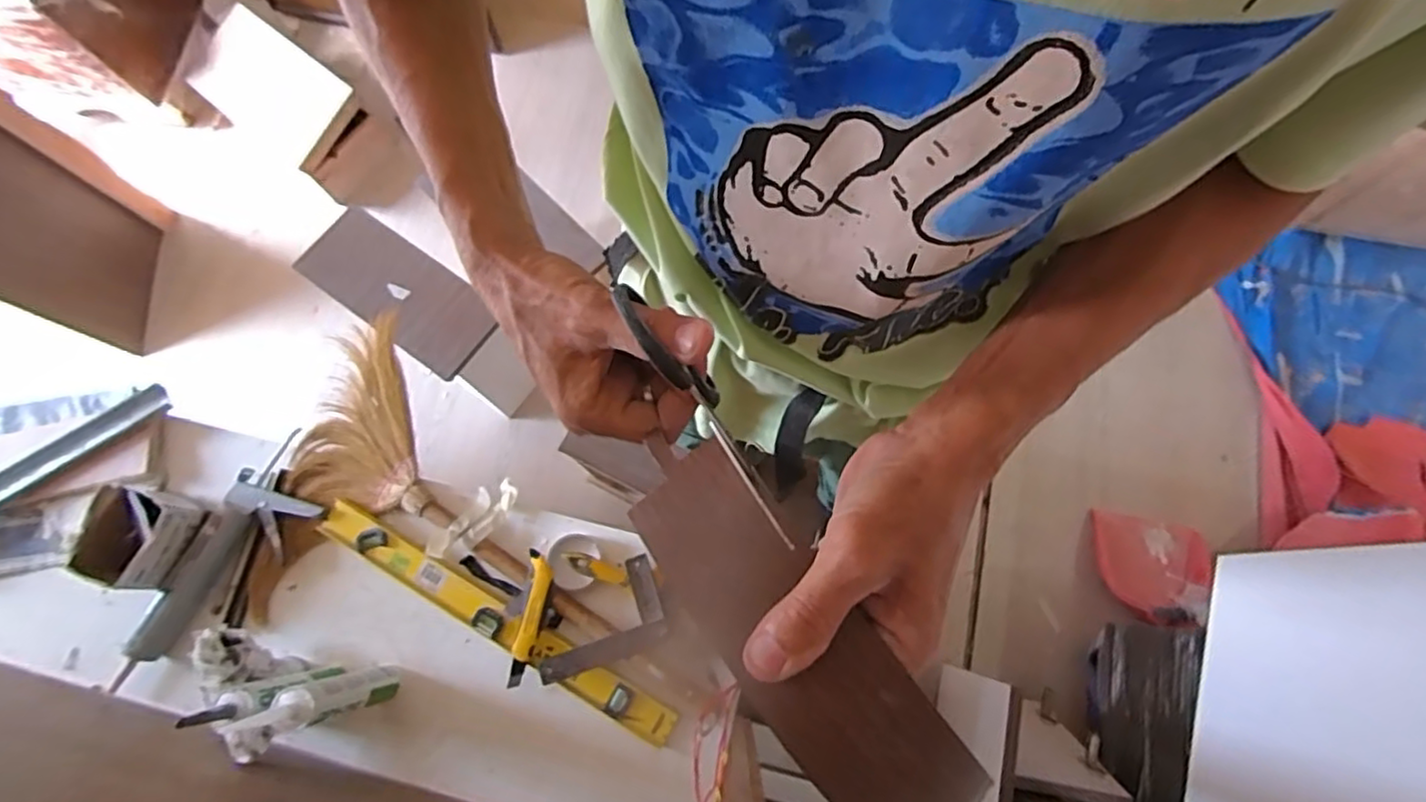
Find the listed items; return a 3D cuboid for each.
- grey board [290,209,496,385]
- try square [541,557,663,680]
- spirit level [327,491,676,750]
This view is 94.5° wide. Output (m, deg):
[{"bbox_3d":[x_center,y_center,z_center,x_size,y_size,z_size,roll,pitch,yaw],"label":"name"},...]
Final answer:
[{"bbox_3d":[-0.693,-0.246,1.451,0.454,0.033,0.197,33,66,9],"label":"grey board"},{"bbox_3d":[-0.162,0.308,0.924,0.190,0.024,0.114,-25,74,-5],"label":"try square"},{"bbox_3d":[-0.325,0.314,0.954,0.599,0.034,0.057,28,76,9],"label":"spirit level"}]

